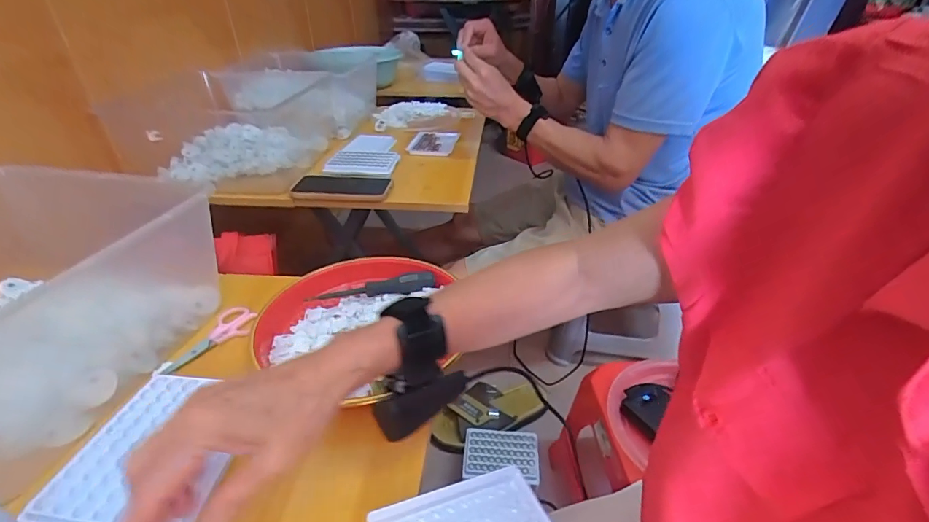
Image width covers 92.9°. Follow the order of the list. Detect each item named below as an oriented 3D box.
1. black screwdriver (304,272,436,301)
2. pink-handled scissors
[{"bbox_3d":[-0.104,0.030,0.505,0.140,0.021,0.018,-6,35,-10],"label":"black screwdriver"},{"bbox_3d":[-0.268,0.080,0.464,0.041,0.012,0.095,28,43,34],"label":"pink-handled scissors"}]

